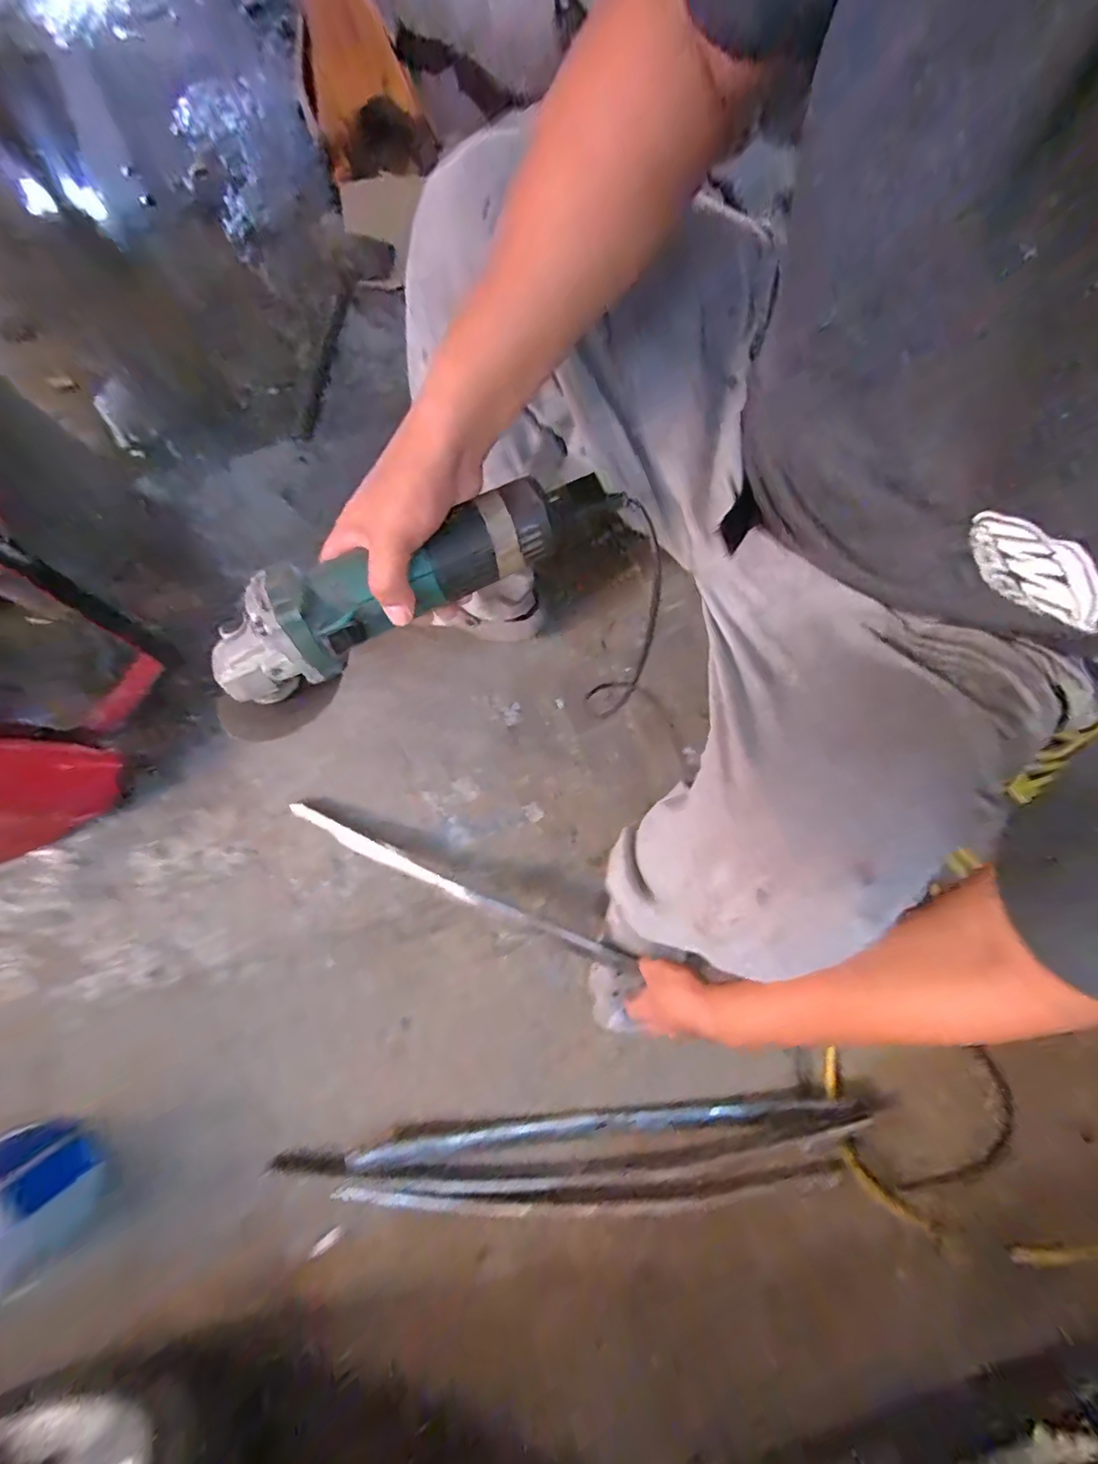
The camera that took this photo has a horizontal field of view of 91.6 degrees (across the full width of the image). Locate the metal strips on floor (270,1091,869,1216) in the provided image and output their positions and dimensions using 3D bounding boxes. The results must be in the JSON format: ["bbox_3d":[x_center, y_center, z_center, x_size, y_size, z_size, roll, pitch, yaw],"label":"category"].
[{"bbox_3d":[0.040,0.598,0.730,0.759,0.031,0.120,-5,80,-1],"label":"metal strips on floor"}]

